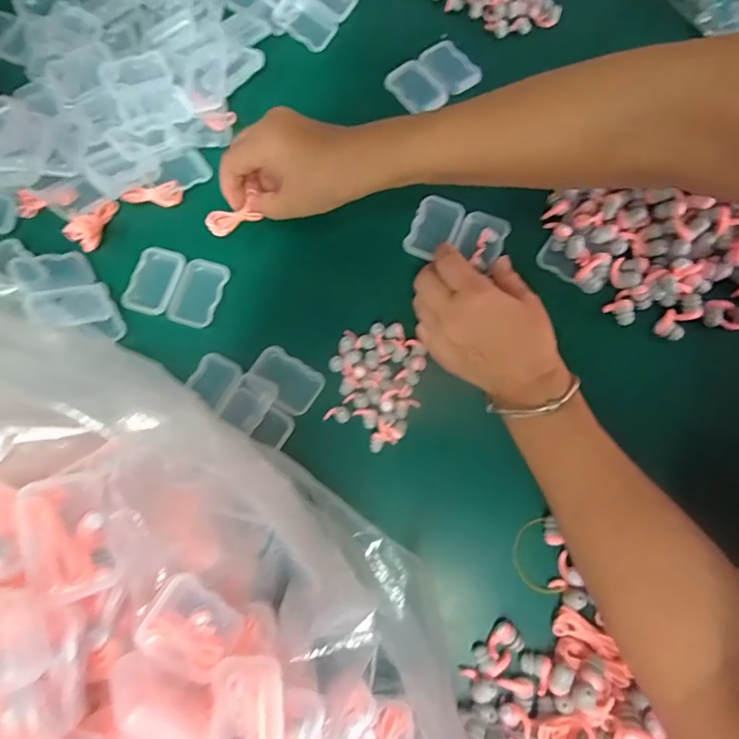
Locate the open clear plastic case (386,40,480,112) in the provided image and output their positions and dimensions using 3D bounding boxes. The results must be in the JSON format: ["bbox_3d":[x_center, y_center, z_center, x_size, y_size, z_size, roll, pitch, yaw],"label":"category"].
[{"bbox_3d":[0.059,-0.276,0.460,0.077,0.010,0.059,-33,77,-7],"label":"open clear plastic case"}]

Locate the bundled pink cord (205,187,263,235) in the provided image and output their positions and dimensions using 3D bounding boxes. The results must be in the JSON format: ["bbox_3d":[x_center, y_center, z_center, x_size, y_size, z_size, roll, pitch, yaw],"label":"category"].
[{"bbox_3d":[-0.108,-0.121,0.387,0.042,0.014,0.015,-25,76,-14],"label":"bundled pink cord"}]

